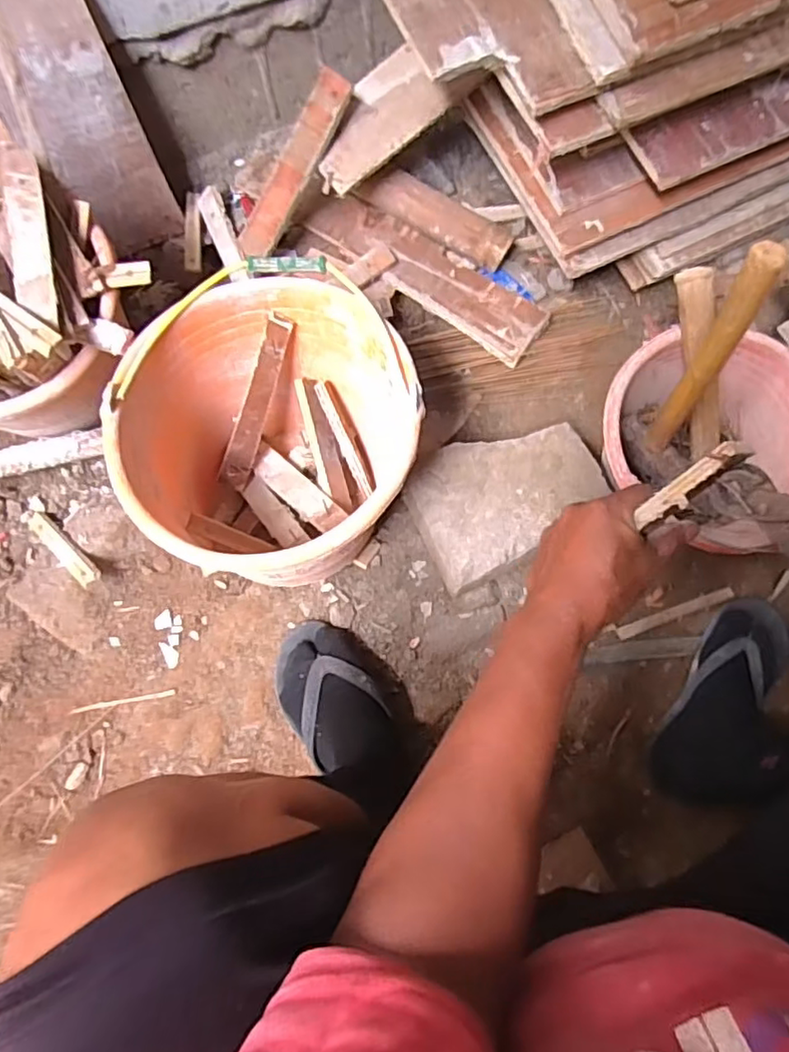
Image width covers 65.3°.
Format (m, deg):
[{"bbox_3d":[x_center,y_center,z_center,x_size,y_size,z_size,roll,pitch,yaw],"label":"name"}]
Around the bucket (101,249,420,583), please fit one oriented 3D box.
[{"bbox_3d":[-0.114,-0.087,0.683,0.283,0.266,0.322,21,76,6],"label":"bucket"}]

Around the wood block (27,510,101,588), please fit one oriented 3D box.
[{"bbox_3d":[-0.402,0.025,0.743,0.153,0.014,0.027,34,77,28],"label":"wood block"}]

